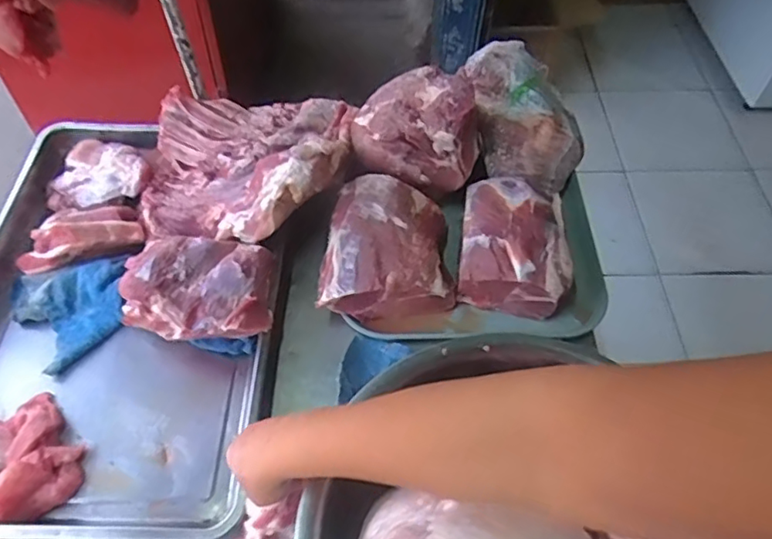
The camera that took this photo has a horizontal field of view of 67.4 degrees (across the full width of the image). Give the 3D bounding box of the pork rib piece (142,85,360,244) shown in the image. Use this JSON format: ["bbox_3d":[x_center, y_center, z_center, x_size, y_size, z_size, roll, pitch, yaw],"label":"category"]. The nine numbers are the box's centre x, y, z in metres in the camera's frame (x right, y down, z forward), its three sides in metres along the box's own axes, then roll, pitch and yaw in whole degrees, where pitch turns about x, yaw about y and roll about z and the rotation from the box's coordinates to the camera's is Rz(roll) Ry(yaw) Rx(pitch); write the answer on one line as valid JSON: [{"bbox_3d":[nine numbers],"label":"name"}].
[{"bbox_3d":[-0.191,-0.153,0.772,0.279,0.107,0.242,3,54,1],"label":"pork rib piece"}]

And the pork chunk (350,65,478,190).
[{"bbox_3d":[0.044,-0.205,0.799,0.173,0.093,0.170,3,54,1],"label":"pork chunk"}]

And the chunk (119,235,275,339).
[{"bbox_3d":[-0.221,0.015,0.687,0.162,0.060,0.121,3,54,1],"label":"chunk"}]

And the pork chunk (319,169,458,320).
[{"bbox_3d":[-0.001,-0.032,0.742,0.163,0.096,0.168,-4,54,-4],"label":"pork chunk"}]

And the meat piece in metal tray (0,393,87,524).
[{"bbox_3d":[-0.416,0.205,0.616,0.160,0.043,0.139,-15,56,-11],"label":"meat piece in metal tray"}]

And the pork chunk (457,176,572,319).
[{"bbox_3d":[0.165,-0.034,0.743,0.133,0.079,0.168,8,54,5],"label":"pork chunk"}]

